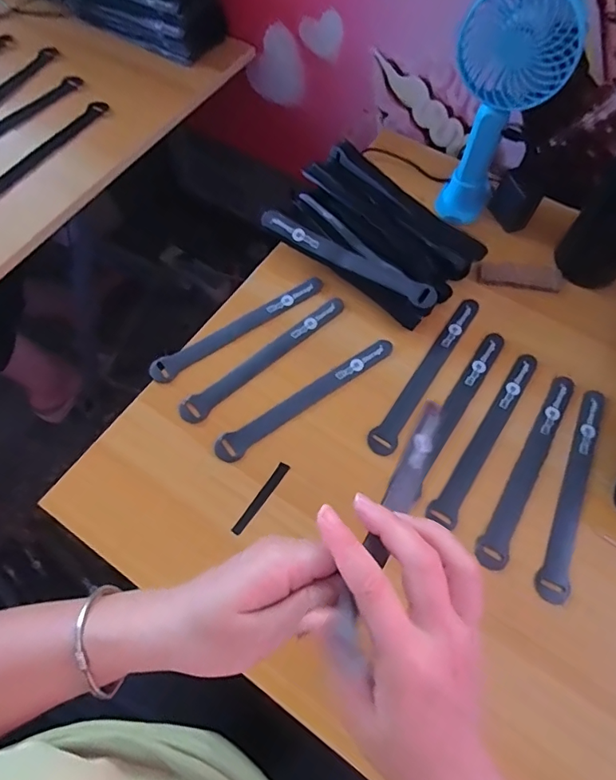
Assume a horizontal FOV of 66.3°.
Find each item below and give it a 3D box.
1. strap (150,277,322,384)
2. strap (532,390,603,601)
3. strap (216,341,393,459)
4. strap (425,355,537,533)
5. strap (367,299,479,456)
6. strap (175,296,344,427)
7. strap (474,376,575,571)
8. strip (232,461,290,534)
[{"bbox_3d":[-0.068,-0.064,0.477,0.195,0.004,0.024,-34,70,-16],"label":"strap"},{"bbox_3d":[0.231,0.083,0.405,0.024,0.009,0.194,25,67,12],"label":"strap"},{"bbox_3d":[0.000,0.005,0.442,0.193,0.004,0.024,-35,69,-15],"label":"strap"},{"bbox_3d":[0.163,0.039,0.426,0.023,0.004,0.191,32,69,15],"label":"strap"},{"bbox_3d":[0.116,-0.018,0.452,0.022,0.010,0.196,31,69,14],"label":"strap"},{"bbox_3d":[-0.039,-0.033,0.460,0.194,0.009,0.023,-37,70,-16],"label":"strap"},{"bbox_3d":[0.196,0.066,0.415,0.024,0.005,0.195,31,67,14],"label":"strap"},{"bbox_3d":[-0.039,0.092,0.400,0.010,0.004,0.070,31,69,14],"label":"strip"}]

